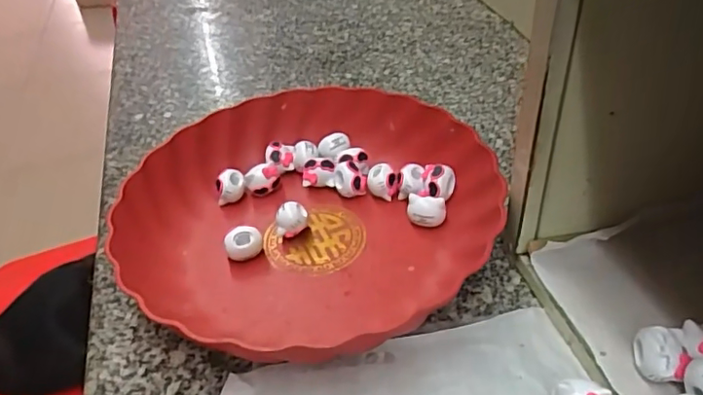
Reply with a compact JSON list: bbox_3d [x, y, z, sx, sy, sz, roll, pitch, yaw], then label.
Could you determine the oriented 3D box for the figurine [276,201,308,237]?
[{"bbox_3d":[-0.041,0.018,0.385,0.021,0.022,0.020,-4,40,4],"label":"figurine"}]

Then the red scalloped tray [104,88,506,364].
[{"bbox_3d":[-0.027,0.005,0.379,0.234,0.048,0.216,15,45,24],"label":"red scalloped tray"}]

